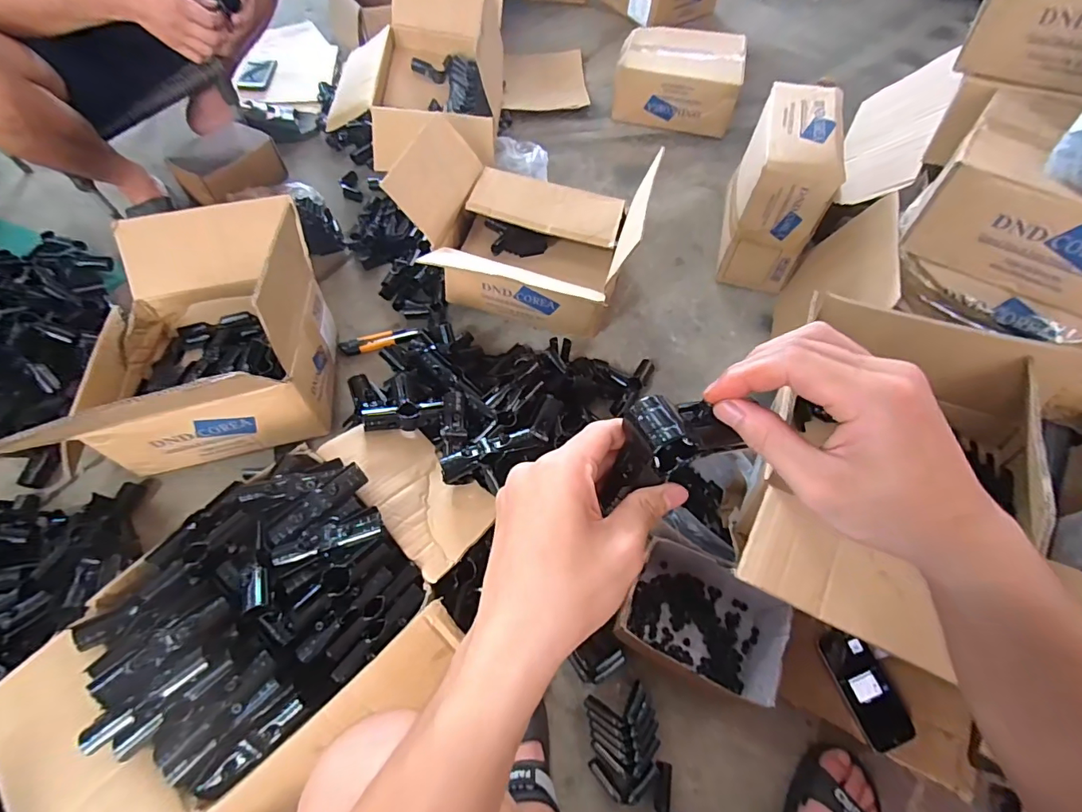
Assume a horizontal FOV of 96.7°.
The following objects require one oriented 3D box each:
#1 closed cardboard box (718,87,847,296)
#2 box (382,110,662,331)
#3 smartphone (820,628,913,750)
[{"bbox_3d":[0.498,-0.471,1.027,0.150,0.266,0.335,15,61,6],"label":"closed cardboard box"},{"bbox_3d":[-0.033,-0.354,0.951,0.430,0.216,0.312,16,61,7],"label":"box"},{"bbox_3d":[0.454,0.393,0.674,0.068,0.017,0.148,-13,62,-9],"label":"smartphone"}]

